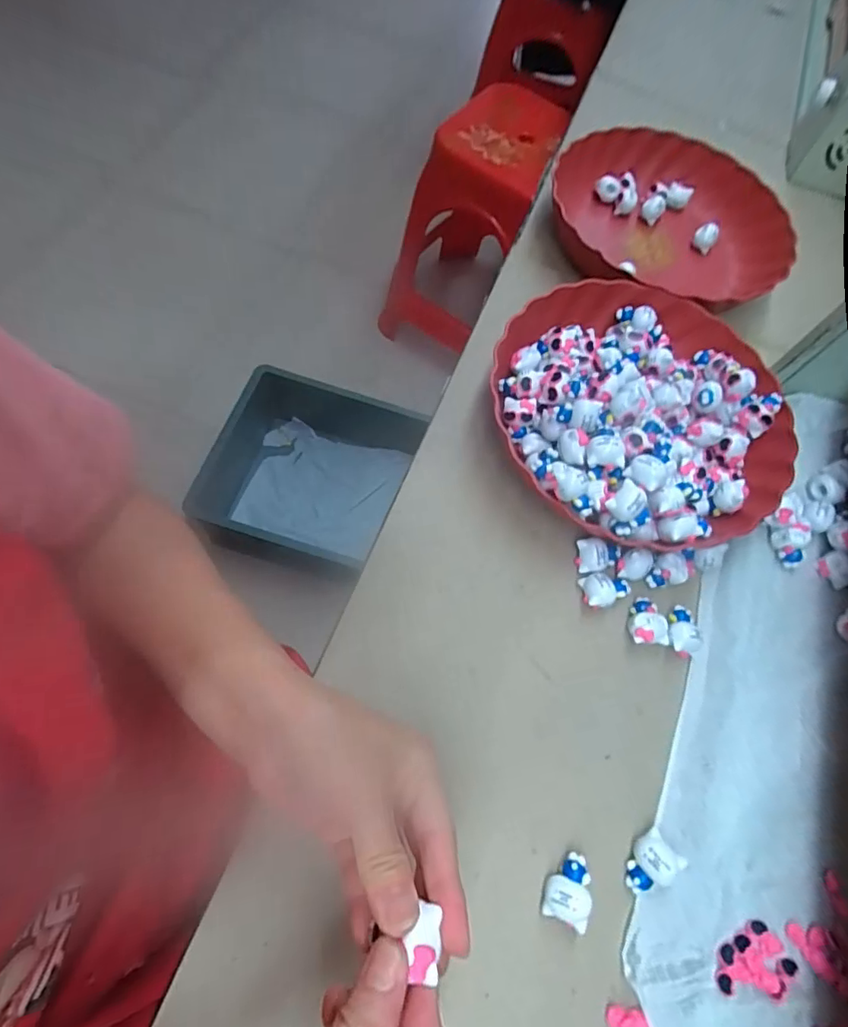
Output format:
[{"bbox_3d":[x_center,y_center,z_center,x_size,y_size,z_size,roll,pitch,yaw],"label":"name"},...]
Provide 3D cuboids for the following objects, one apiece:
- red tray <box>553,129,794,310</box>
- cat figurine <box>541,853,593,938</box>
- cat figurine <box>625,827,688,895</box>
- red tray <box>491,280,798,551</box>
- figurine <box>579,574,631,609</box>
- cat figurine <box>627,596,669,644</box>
[{"bbox_3d":[0.251,-0.293,0.552,0.238,0.073,0.246,10,66,1],"label":"red tray"},{"bbox_3d":[0.083,0.219,0.311,0.023,0.023,0.035,20,67,5],"label":"cat figurine"},{"bbox_3d":[0.137,0.210,0.317,0.035,0.012,0.026,-41,74,-18],"label":"cat figurine"},{"bbox_3d":[0.174,-0.088,0.424,0.233,0.057,0.234,-17,68,-11],"label":"red tray"},{"bbox_3d":[0.131,0.056,0.392,0.037,0.021,0.026,-19,69,-11],"label":"figurine"},{"bbox_3d":[0.161,0.078,0.385,0.027,0.019,0.033,3,66,-2],"label":"cat figurine"}]

